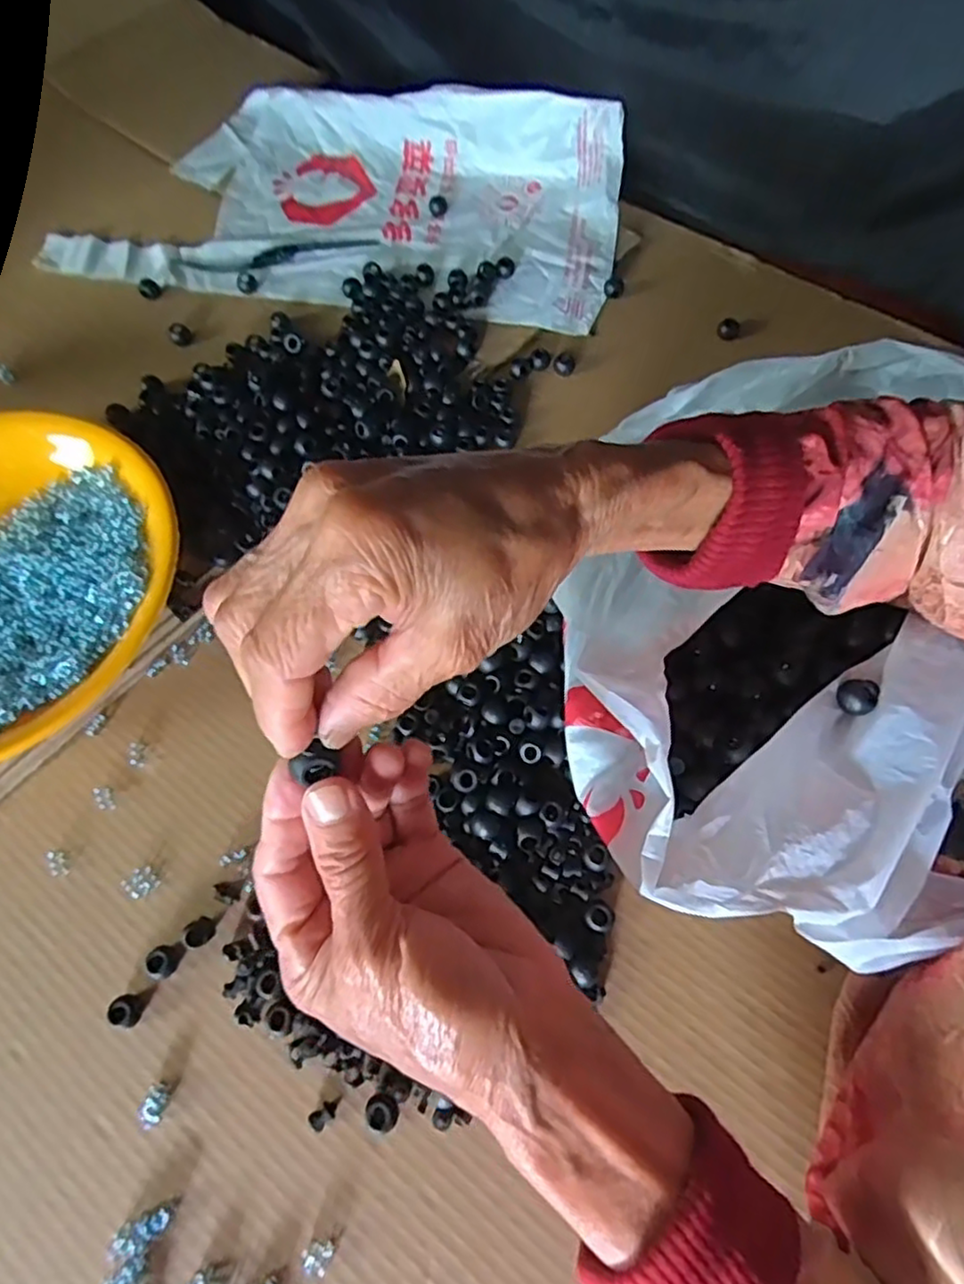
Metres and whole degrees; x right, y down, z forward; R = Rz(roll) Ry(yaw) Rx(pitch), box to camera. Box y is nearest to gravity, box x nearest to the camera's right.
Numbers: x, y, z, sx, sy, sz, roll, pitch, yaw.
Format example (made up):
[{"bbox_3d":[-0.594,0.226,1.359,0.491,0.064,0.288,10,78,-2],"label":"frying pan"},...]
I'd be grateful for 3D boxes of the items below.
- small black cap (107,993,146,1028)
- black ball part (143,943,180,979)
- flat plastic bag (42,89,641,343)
[{"bbox_3d":[-0.176,0.182,0.333,0.012,0.014,0.014,0,66,0],"label":"small black cap"},{"bbox_3d":[-0.161,0.163,0.343,0.015,0.014,0.015,0,66,0],"label":"black ball part"},{"bbox_3d":[-0.117,-0.391,0.569,0.465,0.049,0.243,9,66,4],"label":"flat plastic bag"}]

